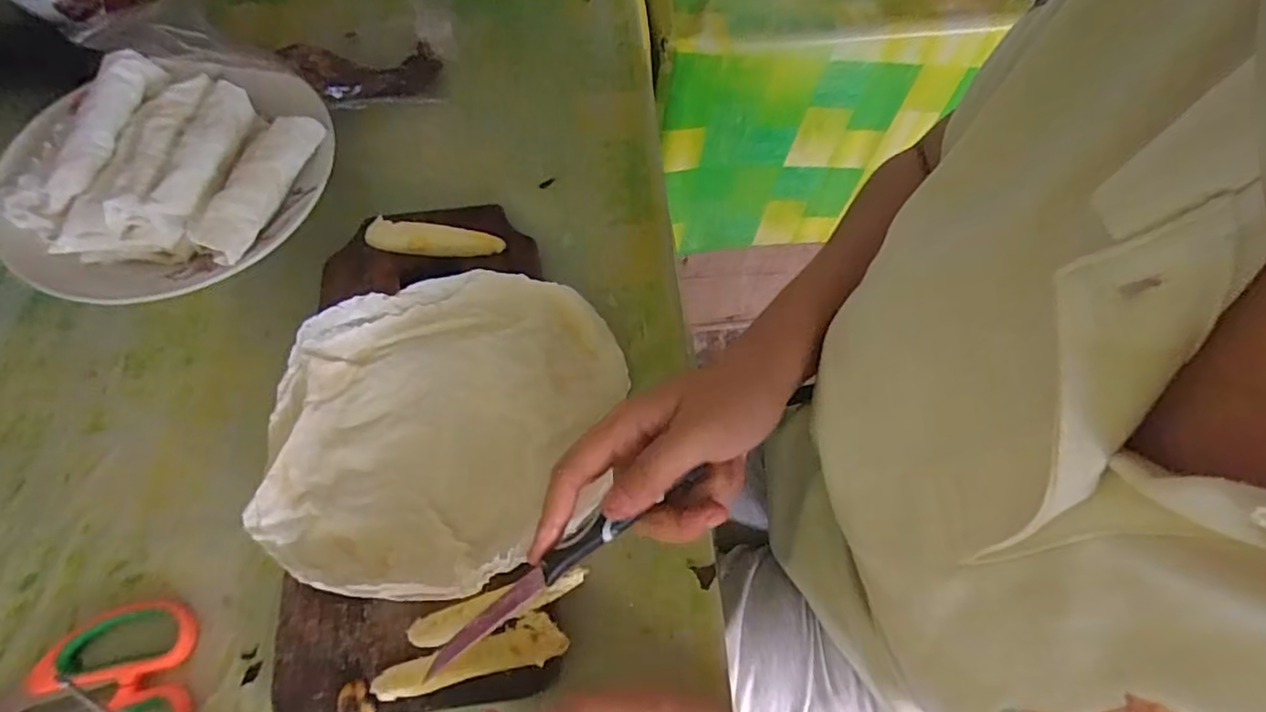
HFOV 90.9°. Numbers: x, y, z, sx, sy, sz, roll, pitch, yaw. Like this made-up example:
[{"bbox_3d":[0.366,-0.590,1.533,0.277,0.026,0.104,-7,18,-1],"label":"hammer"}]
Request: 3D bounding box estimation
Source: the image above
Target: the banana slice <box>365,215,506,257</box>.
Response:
[{"bbox_3d":[-0.130,-0.076,0.403,0.091,0.017,0.018,7,64,2],"label":"banana slice"}]

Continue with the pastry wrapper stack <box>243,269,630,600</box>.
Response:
[{"bbox_3d":[-0.102,0.038,0.347,0.190,0.039,0.181,5,64,1],"label":"pastry wrapper stack"}]

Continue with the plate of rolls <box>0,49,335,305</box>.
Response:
[{"bbox_3d":[-0.300,-0.120,0.403,0.201,0.048,0.185,-9,64,-6],"label":"plate of rolls"}]

